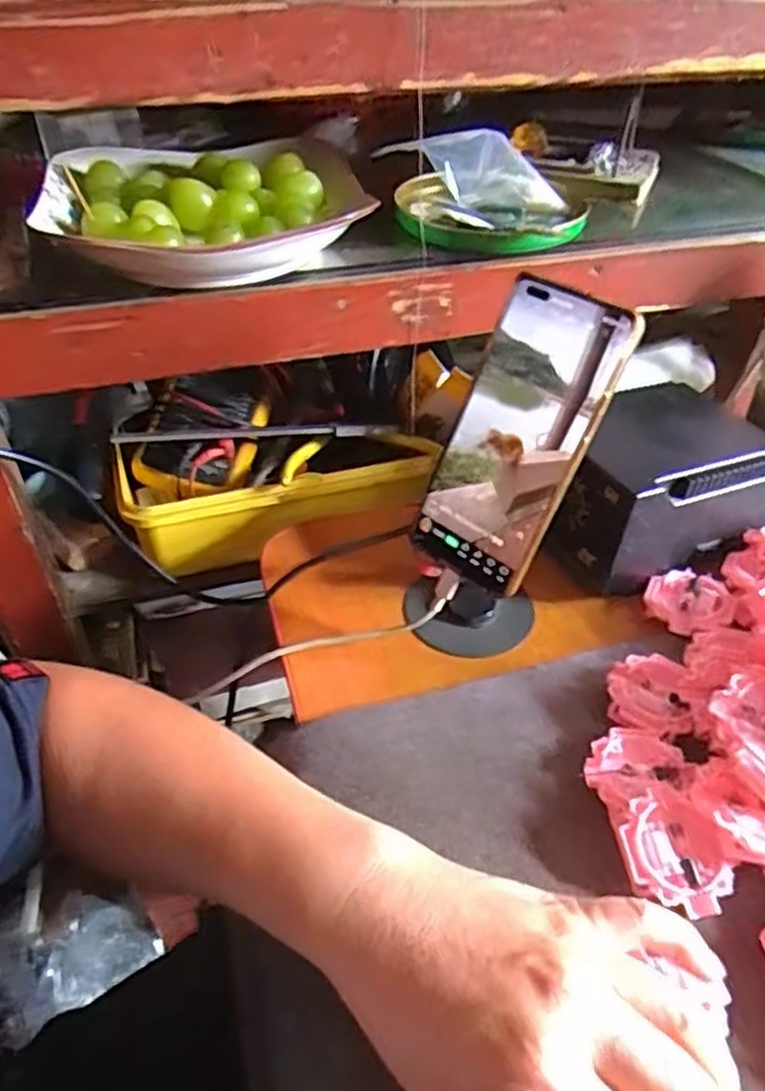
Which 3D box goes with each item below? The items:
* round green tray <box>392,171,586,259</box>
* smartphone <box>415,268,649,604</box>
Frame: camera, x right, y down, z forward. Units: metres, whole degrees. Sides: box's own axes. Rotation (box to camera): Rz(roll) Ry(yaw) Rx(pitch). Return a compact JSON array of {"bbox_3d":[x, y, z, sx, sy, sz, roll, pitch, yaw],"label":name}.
[{"bbox_3d":[0.069,-0.226,0.498,0.118,0.017,0.106,-4,42,-6],"label":"round green tray"},{"bbox_3d":[0.071,-0.056,0.403,0.073,0.164,0.009,36,23,33],"label":"smartphone"}]

